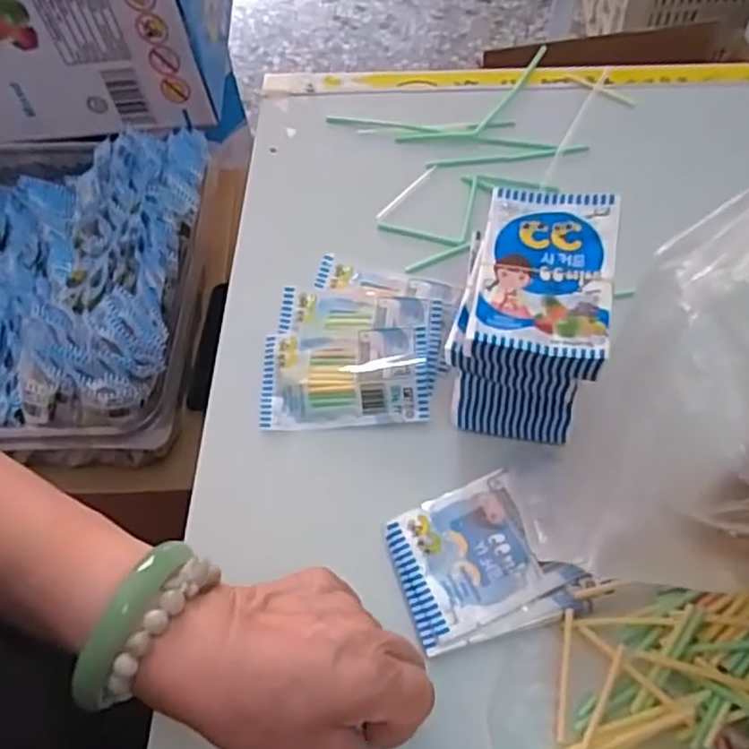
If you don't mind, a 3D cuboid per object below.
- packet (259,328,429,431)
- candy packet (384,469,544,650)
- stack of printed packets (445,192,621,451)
[{"bbox_3d":[-0.019,0.002,0.440,0.104,0.019,0.059,-1,61,3],"label":"packet"},{"bbox_3d":[0.048,0.098,0.380,0.072,0.014,0.069,-18,61,-6],"label":"candy packet"},{"bbox_3d":[0.087,-0.032,0.406,0.077,0.091,0.110,10,62,9],"label":"stack of printed packets"}]

